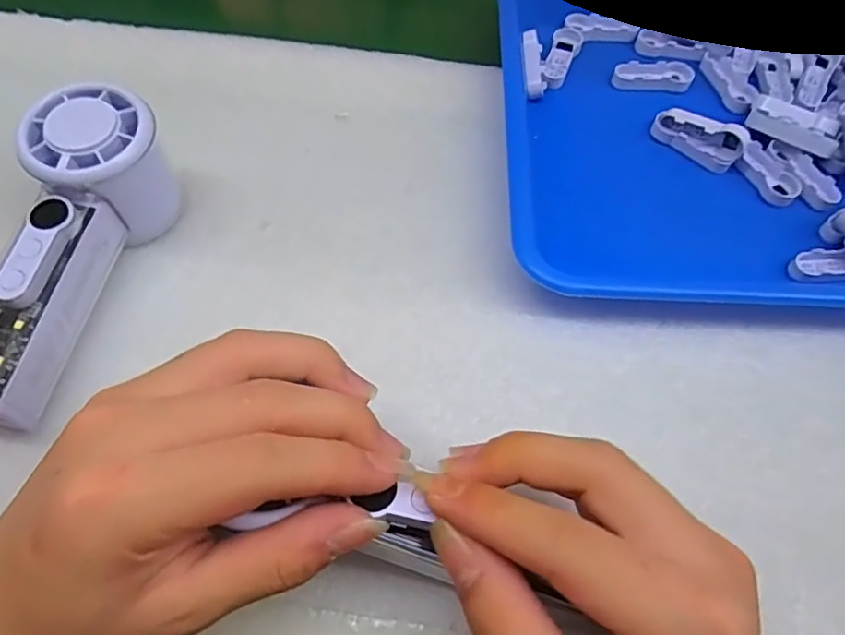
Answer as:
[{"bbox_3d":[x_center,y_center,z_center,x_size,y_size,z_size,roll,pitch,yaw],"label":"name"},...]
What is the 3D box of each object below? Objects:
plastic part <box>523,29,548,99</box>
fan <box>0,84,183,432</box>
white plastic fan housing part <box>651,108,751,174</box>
[{"bbox_3d":[0.070,-0.159,0.374,0.016,0.011,0.047,0,77,-3],"label":"plastic part"},{"bbox_3d":[-0.164,-0.028,0.267,0.055,0.061,0.149,15,61,5],"label":"fan"},{"bbox_3d":[0.161,-0.106,0.350,0.050,0.025,0.014,31,64,13],"label":"white plastic fan housing part"}]

